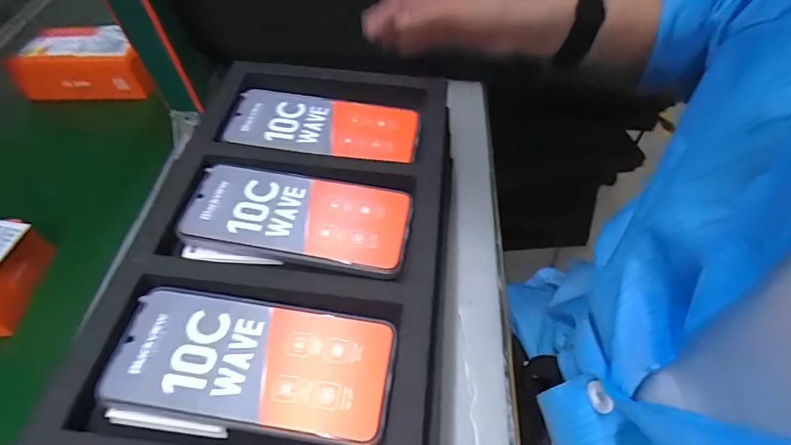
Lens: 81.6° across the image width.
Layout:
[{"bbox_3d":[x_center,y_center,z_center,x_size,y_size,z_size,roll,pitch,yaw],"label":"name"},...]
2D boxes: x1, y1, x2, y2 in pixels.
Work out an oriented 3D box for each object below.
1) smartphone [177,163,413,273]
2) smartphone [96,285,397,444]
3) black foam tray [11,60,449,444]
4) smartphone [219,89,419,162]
[{"bbox_3d":[-0.078,-0.011,0.361,0.176,0.010,0.078,6,53,10],"label":"smartphone"},{"bbox_3d":[-0.091,0.085,0.290,0.172,0.015,0.079,4,53,9],"label":"smartphone"},{"bbox_3d":[-0.085,0.042,0.324,0.231,0.033,0.471,1,53,7],"label":"black foam tray"},{"bbox_3d":[-0.067,-0.093,0.432,0.173,0.005,0.077,7,55,3],"label":"smartphone"}]

